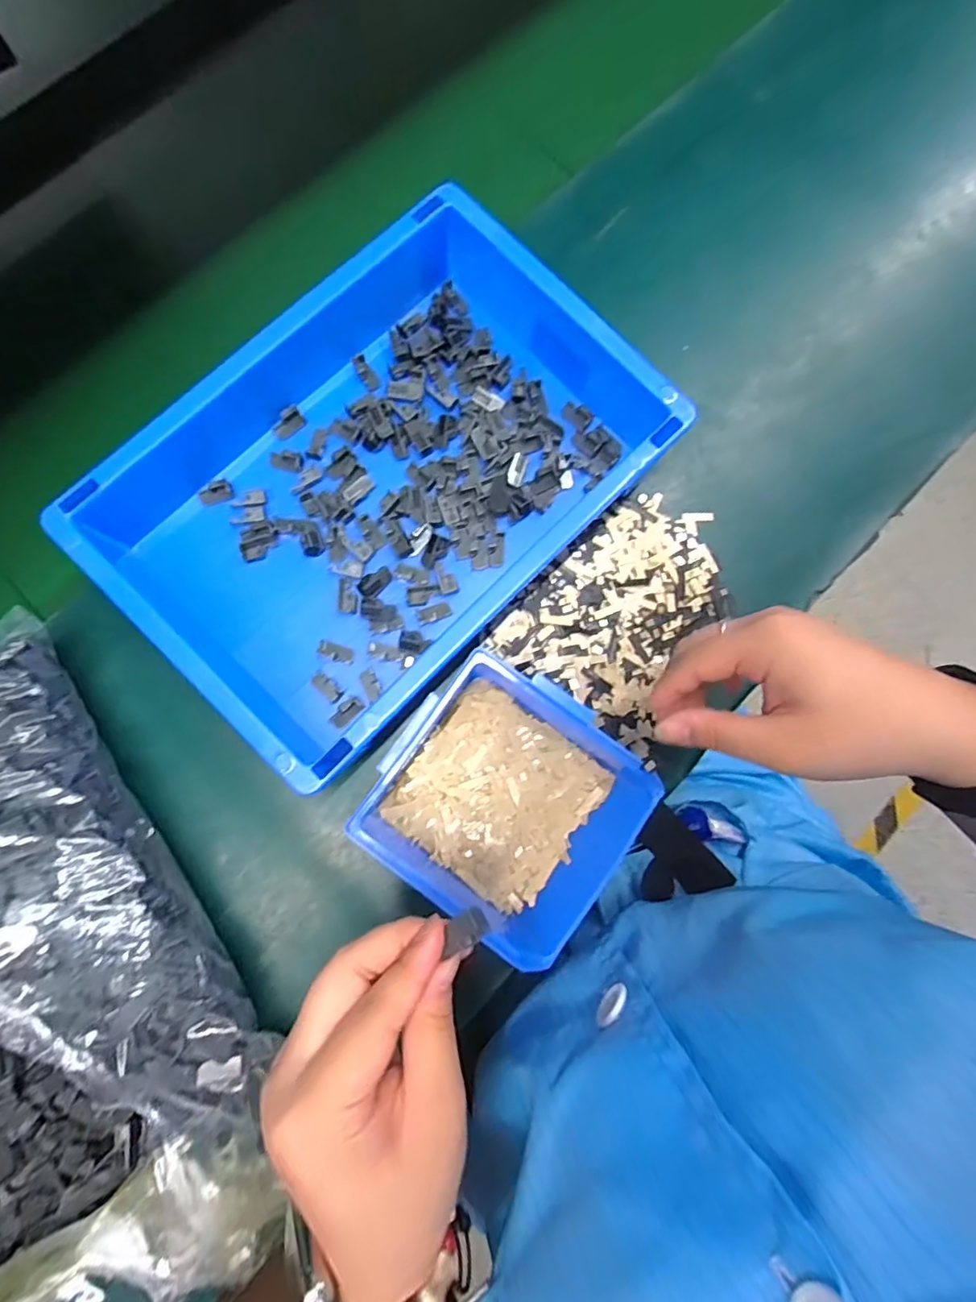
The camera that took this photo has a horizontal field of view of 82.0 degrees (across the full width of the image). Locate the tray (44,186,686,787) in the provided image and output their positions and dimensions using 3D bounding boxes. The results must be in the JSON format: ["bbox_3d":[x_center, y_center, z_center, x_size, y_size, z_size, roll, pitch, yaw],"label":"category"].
[{"bbox_3d":[-0.062,-0.101,0.344,0.212,0.079,0.301,44,81,7],"label":"tray"}]

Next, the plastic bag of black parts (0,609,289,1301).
[{"bbox_3d":[-0.257,0.184,0.268,0.221,0.125,0.338,-33,83,-6],"label":"plastic bag of black parts"}]

